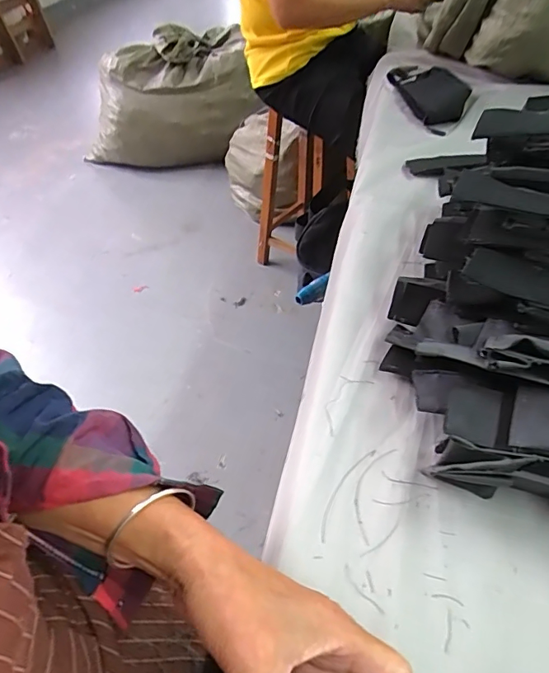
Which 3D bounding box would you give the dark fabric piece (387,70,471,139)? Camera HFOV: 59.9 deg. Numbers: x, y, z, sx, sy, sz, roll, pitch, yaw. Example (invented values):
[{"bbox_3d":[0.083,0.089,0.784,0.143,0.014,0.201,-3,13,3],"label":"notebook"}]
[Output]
[{"bbox_3d":[0.289,-0.439,0.865,0.094,0.034,0.230,-23,47,14],"label":"dark fabric piece"}]

